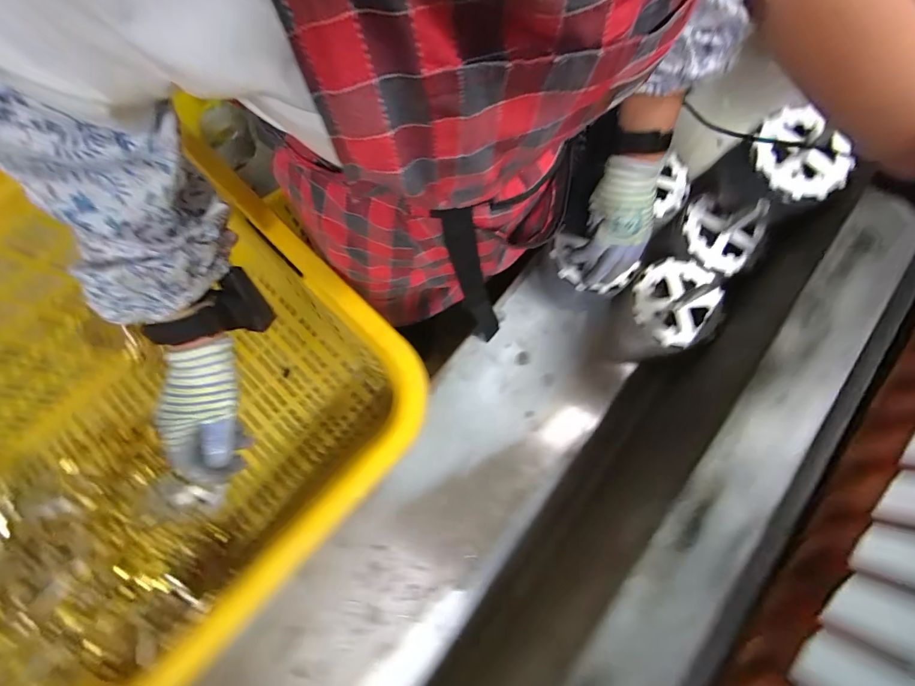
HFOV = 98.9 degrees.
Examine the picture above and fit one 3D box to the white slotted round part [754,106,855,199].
[{"bbox_3d":[0.454,-0.250,0.518,0.101,0.019,0.126,-34,81,-7],"label":"white slotted round part"}]

